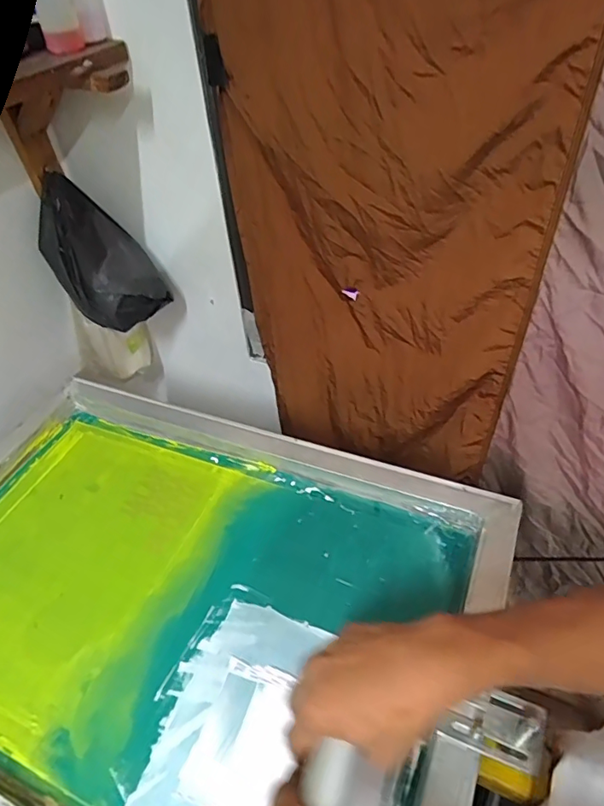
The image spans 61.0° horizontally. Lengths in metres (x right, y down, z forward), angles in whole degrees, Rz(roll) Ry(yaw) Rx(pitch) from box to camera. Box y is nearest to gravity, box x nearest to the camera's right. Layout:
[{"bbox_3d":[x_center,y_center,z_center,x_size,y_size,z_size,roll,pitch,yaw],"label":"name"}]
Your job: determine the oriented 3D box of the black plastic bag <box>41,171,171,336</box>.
[{"bbox_3d":[-0.318,-0.231,0.817,0.145,0.214,0.143,-31,51,-23],"label":"black plastic bag"}]

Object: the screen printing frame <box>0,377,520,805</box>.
[{"bbox_3d":[-0.146,0.200,0.548,0.648,0.047,0.466,16,49,19],"label":"screen printing frame"}]

